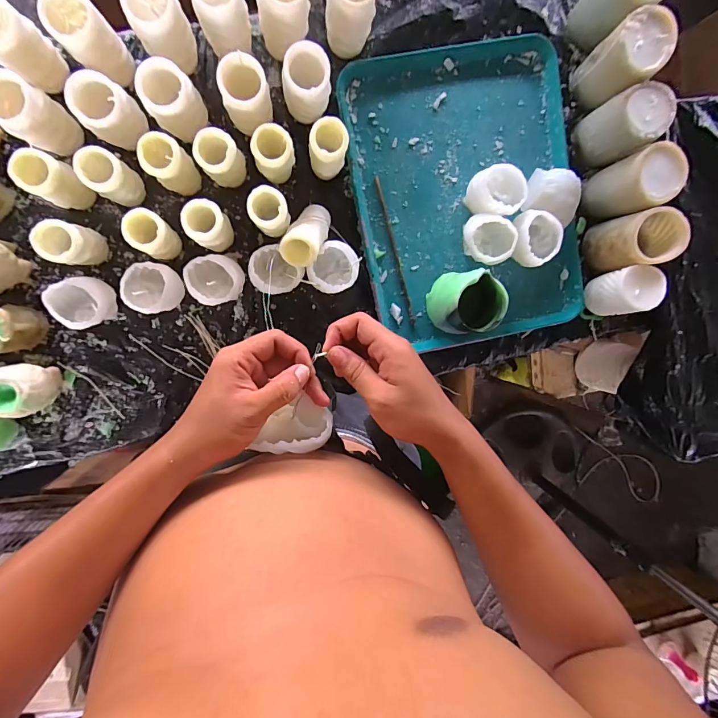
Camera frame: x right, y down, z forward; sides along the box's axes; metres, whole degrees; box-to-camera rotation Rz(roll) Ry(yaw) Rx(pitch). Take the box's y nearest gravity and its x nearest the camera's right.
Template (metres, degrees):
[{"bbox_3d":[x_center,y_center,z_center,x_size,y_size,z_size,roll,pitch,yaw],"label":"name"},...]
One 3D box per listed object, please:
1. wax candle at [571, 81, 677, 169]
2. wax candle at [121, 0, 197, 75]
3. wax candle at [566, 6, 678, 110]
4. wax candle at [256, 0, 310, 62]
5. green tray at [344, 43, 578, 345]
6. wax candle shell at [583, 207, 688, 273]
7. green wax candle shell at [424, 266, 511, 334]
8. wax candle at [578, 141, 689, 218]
[{"bbox_3d":[0.397,-0.351,0.601,0.077,0.108,0.079,-1,97,-7],"label":"wax candle"},{"bbox_3d":[-0.252,-0.427,0.511,0.065,0.100,0.064,-1,97,-7],"label":"wax candle"},{"bbox_3d":[0.382,-0.436,0.581,0.084,0.107,0.081,-1,97,-7],"label":"wax candle"},{"bbox_3d":[-0.097,-0.452,0.514,0.062,0.094,0.066,-1,97,-7],"label":"wax candle"},{"bbox_3d":[0.171,-0.251,0.625,0.338,0.034,0.441,-12,98,-5],"label":"green tray"},{"bbox_3d":[0.425,-0.184,0.616,0.086,0.106,0.078,-14,99,-5],"label":"wax candle shell"},{"bbox_3d":[0.160,-0.083,0.589,0.085,0.095,0.089,-1,97,-7],"label":"green wax candle shell"},{"bbox_3d":[0.417,-0.268,0.609,0.069,0.123,0.079,-22,99,-4],"label":"wax candle"}]

